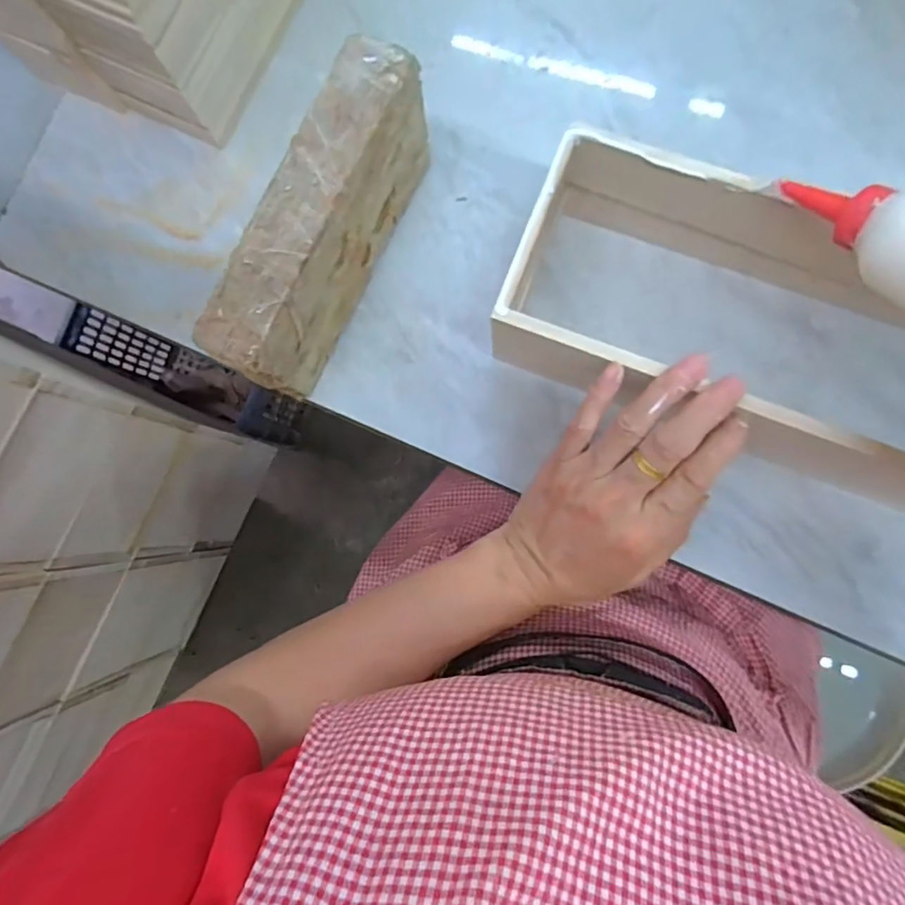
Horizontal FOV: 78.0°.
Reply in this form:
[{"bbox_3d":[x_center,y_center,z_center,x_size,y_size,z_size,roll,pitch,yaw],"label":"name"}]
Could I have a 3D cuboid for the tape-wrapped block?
[{"bbox_3d":[-0.080,-0.140,0.367,0.047,0.107,0.207,27,88,6],"label":"tape-wrapped block"}]

